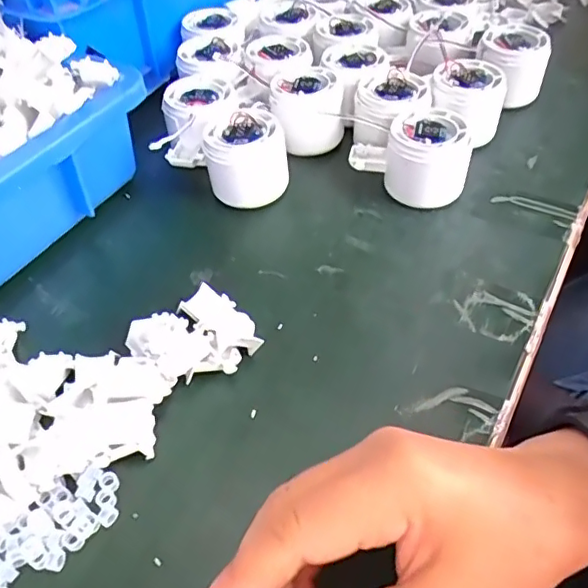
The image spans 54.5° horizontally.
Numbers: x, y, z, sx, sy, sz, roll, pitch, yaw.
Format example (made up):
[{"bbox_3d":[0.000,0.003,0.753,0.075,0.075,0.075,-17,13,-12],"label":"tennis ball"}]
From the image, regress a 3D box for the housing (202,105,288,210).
[{"bbox_3d":[-0.034,-0.105,0.421,0.059,0.049,0.070,-1,48,0],"label":"housing"}]

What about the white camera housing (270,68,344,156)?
[{"bbox_3d":[0.010,-0.148,0.454,0.053,0.045,0.055,-2,48,-1],"label":"white camera housing"}]

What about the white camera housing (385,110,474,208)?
[{"bbox_3d":[0.096,-0.098,0.412,0.058,0.052,0.060,11,49,11],"label":"white camera housing"}]

